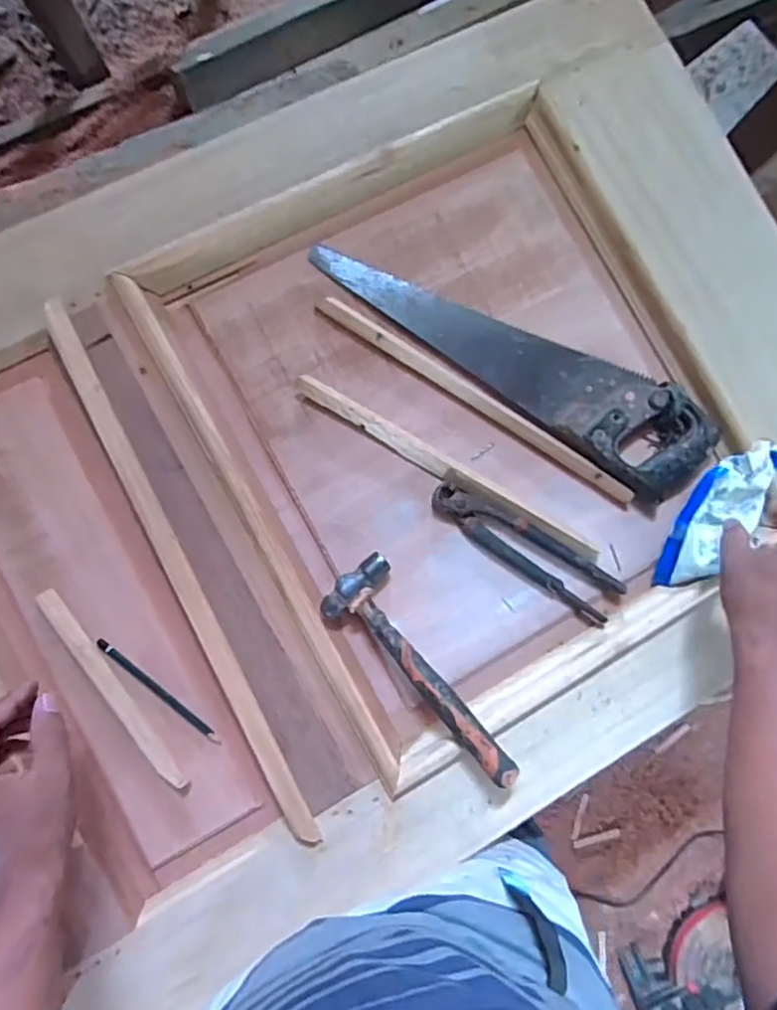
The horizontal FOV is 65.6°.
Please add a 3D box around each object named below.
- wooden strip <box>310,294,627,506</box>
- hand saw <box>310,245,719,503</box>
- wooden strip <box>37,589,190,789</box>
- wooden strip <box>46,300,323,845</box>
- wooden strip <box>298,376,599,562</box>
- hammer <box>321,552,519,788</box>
[{"bbox_3d":[0.093,-0.113,0.634,0.378,0.015,0.023,33,82,-1],"label":"wooden strip"},{"bbox_3d":[0.134,-0.164,0.629,0.446,0.020,0.107,34,82,-1],"label":"hand saw"},{"bbox_3d":[-0.259,0.174,0.566,0.019,0.009,0.220,-36,88,-7],"label":"wooden strip"},{"bbox_3d":[-0.205,0.064,0.581,0.030,0.016,0.562,-26,87,-7],"label":"wooden strip"},{"bbox_3d":[0.064,-0.035,0.619,0.351,0.013,0.021,30,83,-1],"label":"wooden strip"},{"bbox_3d":[0.032,0.167,0.579,0.078,0.041,0.248,-36,88,-7],"label":"hammer"}]

